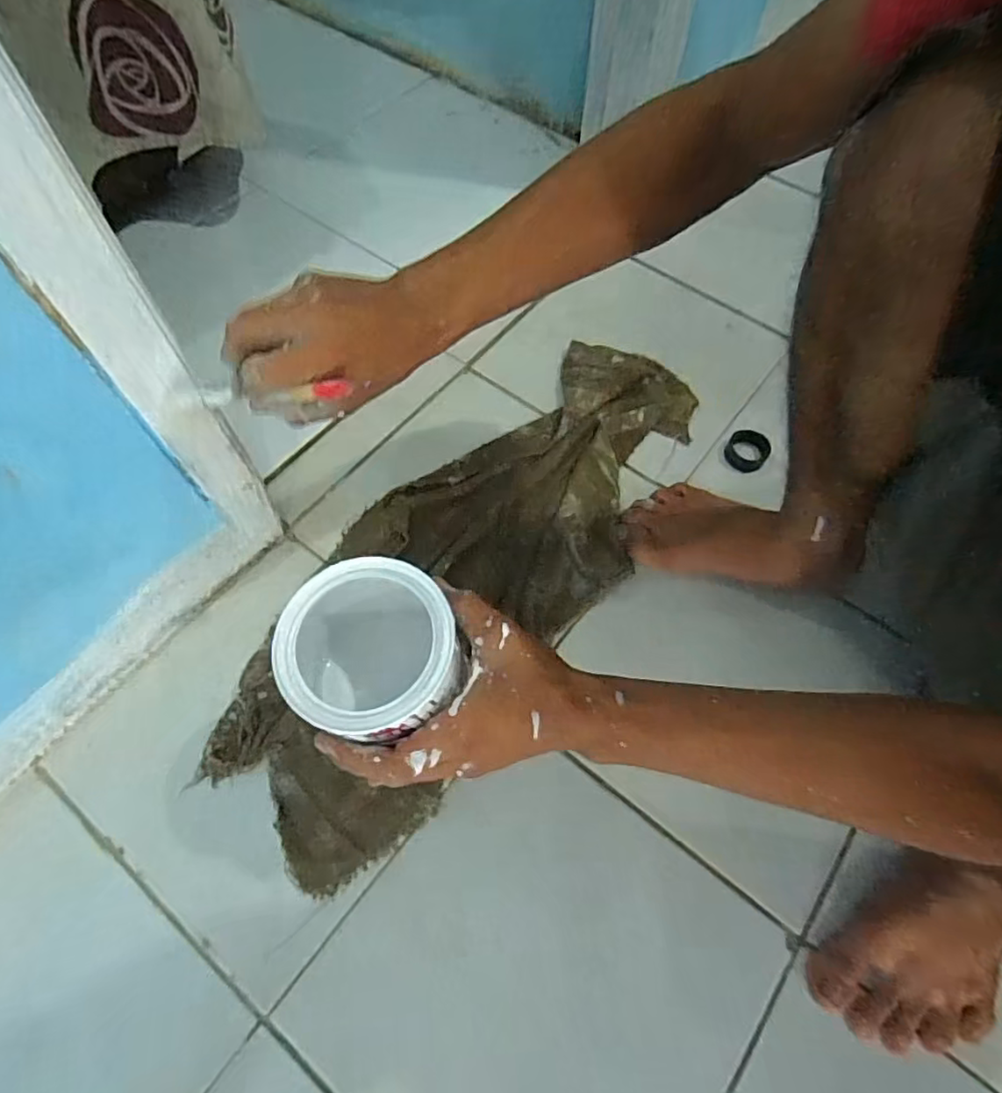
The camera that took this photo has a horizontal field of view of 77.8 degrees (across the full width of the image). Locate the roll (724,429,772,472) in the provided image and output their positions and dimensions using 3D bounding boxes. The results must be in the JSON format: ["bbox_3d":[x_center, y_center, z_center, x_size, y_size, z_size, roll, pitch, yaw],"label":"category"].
[{"bbox_3d":[0.285,-0.110,0.721,0.047,0.018,0.053,29,71,14],"label":"roll"}]

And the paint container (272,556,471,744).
[{"bbox_3d":[-0.082,0.082,0.421,0.102,0.133,0.104,1,64,-2],"label":"paint container"}]

